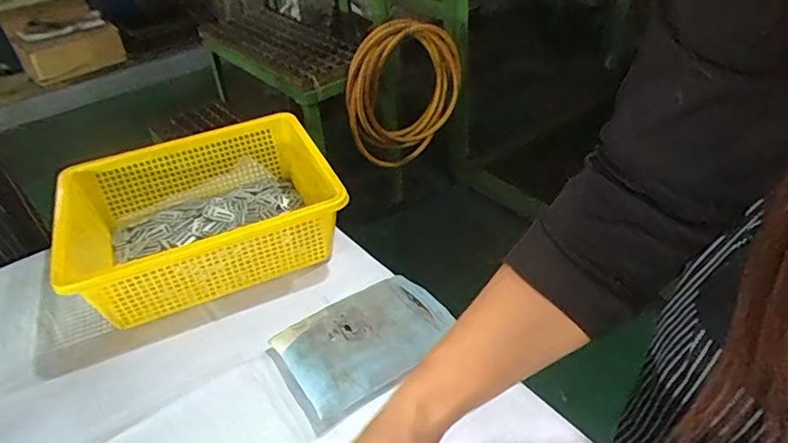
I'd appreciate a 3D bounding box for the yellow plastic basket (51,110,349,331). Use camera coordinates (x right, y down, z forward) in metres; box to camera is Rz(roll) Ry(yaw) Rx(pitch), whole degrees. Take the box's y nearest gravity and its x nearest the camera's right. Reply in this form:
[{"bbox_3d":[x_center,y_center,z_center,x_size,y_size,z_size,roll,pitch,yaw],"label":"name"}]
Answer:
[{"bbox_3d":[-0.239,-0.009,0.642,0.308,0.102,0.248,-21,42,-19],"label":"yellow plastic basket"}]

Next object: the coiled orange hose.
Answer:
[{"bbox_3d":[0.031,-0.357,1.481,0.374,0.388,0.076,-24,43,-22],"label":"coiled orange hose"}]

